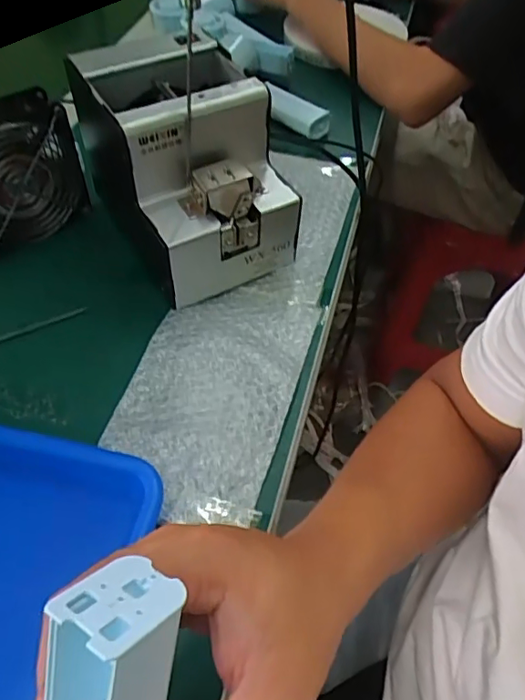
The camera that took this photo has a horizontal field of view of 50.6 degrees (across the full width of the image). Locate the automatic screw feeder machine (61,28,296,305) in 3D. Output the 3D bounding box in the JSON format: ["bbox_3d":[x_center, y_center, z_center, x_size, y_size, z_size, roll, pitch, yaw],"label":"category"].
[{"bbox_3d":[-0.064,-0.158,0.483,0.138,0.143,0.175,-23,55,-17],"label":"automatic screw feeder machine"}]

